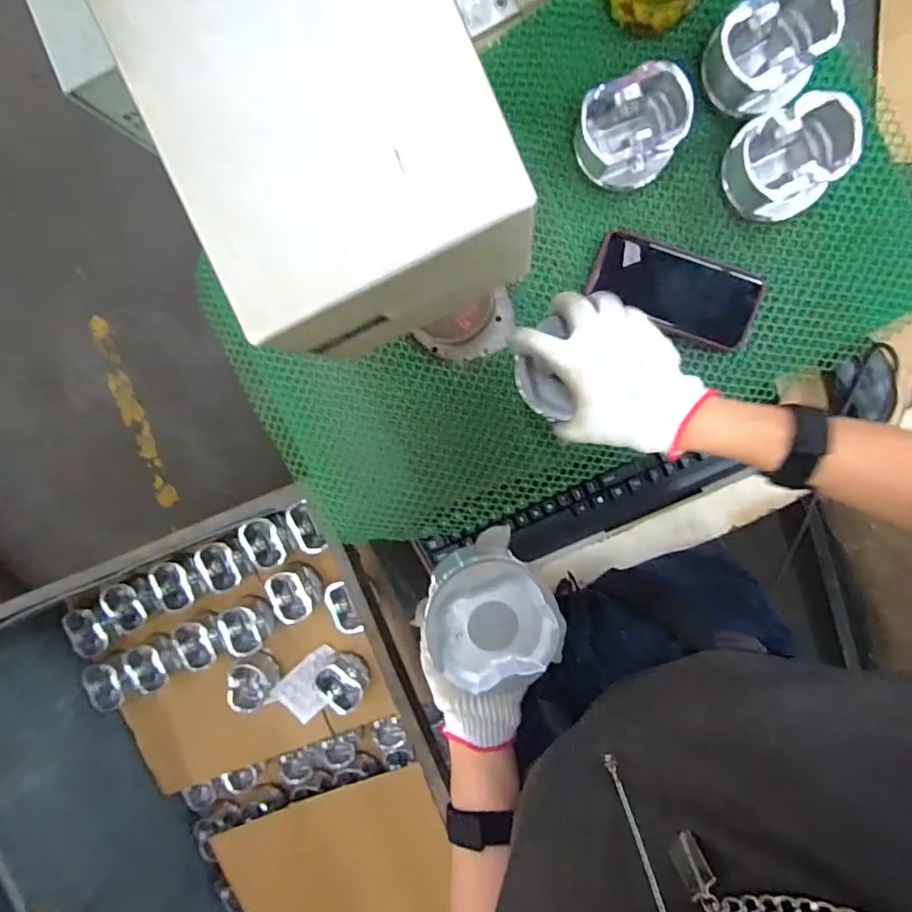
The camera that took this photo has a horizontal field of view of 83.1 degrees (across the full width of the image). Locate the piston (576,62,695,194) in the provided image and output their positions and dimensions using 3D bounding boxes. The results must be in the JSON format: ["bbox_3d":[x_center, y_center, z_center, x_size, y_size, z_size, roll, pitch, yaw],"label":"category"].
[{"bbox_3d":[0.163,-0.307,0.485,0.099,0.064,0.084,-11,96,7],"label":"piston"}]

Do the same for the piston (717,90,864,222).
[{"bbox_3d":[0.302,-0.272,0.473,0.094,0.067,0.090,1,97,5],"label":"piston"}]

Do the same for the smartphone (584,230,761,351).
[{"bbox_3d":[0.218,-0.165,0.513,0.163,0.015,0.079,18,98,3],"label":"smartphone"}]

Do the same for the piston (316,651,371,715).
[{"bbox_3d":[-0.208,0.428,0.976,0.089,0.056,0.088,1,97,5],"label":"piston"}]

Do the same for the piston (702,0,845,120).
[{"bbox_3d":[0.281,-0.366,0.457,0.087,0.069,0.094,1,97,5],"label":"piston"}]

